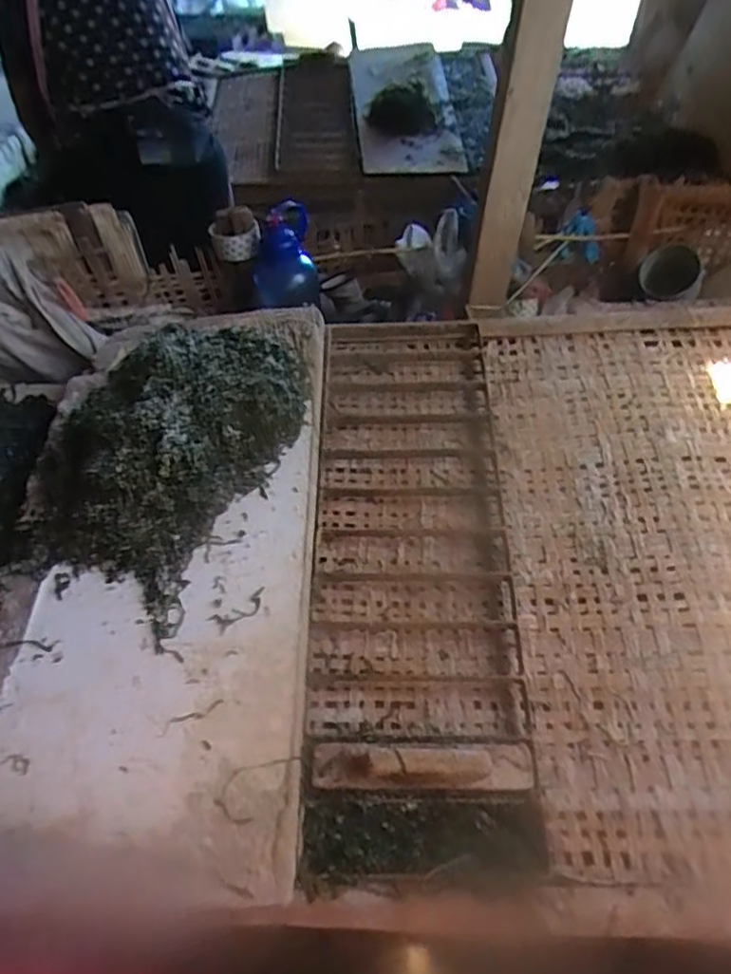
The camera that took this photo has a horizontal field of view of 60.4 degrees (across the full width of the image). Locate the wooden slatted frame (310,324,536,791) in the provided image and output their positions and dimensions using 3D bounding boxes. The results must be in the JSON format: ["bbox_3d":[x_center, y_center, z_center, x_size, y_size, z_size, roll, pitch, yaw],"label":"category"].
[{"bbox_3d":[0.062,0.019,0.798,0.231,0.061,0.662,-1,52,1],"label":"wooden slatted frame"}]

